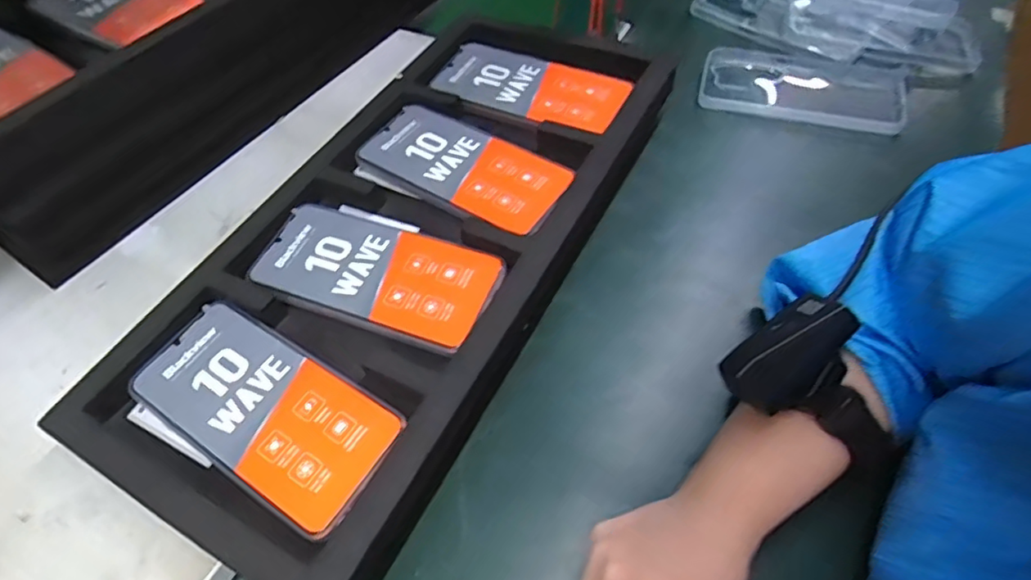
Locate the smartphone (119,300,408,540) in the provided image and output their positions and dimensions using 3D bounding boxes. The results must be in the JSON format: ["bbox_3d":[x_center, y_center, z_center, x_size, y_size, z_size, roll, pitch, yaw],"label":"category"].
[{"bbox_3d":[-0.152,0.068,0.342,0.169,0.005,0.078,25,61,23],"label":"smartphone"}]

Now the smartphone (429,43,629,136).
[{"bbox_3d":[0.012,-0.178,0.497,0.176,0.014,0.072,25,67,22],"label":"smartphone"}]

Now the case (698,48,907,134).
[{"bbox_3d":[0.269,-0.192,0.543,0.174,0.016,0.095,12,57,15],"label":"case"}]

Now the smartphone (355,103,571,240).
[{"bbox_3d":[-0.041,-0.098,0.449,0.170,0.011,0.077,28,62,24],"label":"smartphone"}]

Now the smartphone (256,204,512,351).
[{"bbox_3d":[-0.098,-0.014,0.396,0.168,0.006,0.077,16,58,18],"label":"smartphone"}]

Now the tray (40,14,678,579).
[{"bbox_3d":[-0.065,-0.044,0.427,0.235,0.043,0.474,23,60,22],"label":"tray"}]

